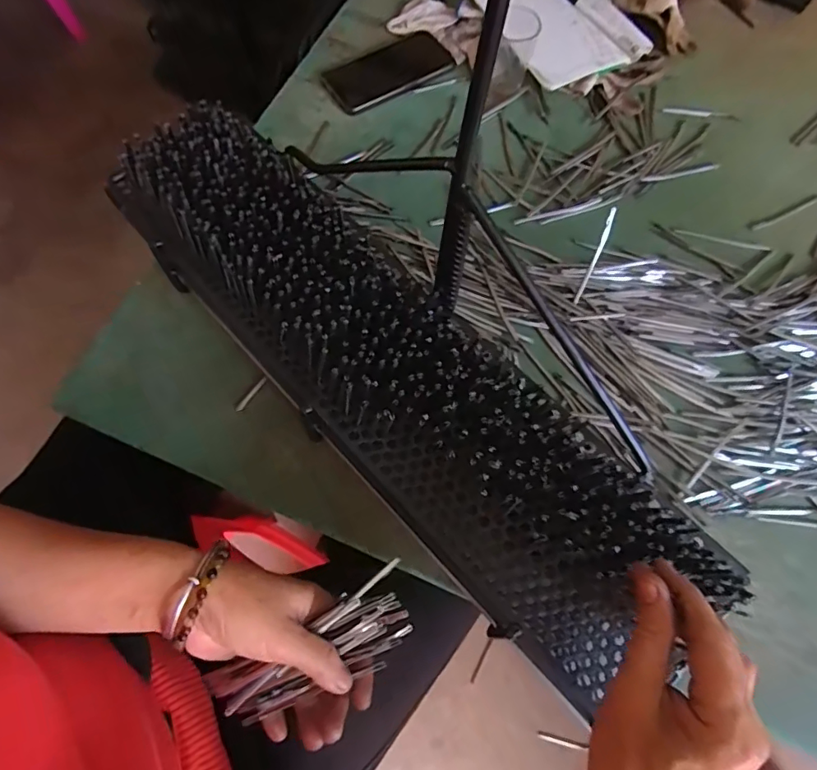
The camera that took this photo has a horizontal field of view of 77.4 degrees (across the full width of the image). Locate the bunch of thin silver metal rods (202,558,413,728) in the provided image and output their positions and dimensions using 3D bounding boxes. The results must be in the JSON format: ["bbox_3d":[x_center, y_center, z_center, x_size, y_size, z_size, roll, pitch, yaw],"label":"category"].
[{"bbox_3d":[-0.062,0.177,0.334,0.140,0.024,0.050,-28,72,-3],"label":"bunch of thin silver metal rods"}]

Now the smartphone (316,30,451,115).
[{"bbox_3d":[-0.026,-0.400,0.645,0.162,0.009,0.087,-29,72,-12],"label":"smartphone"}]

